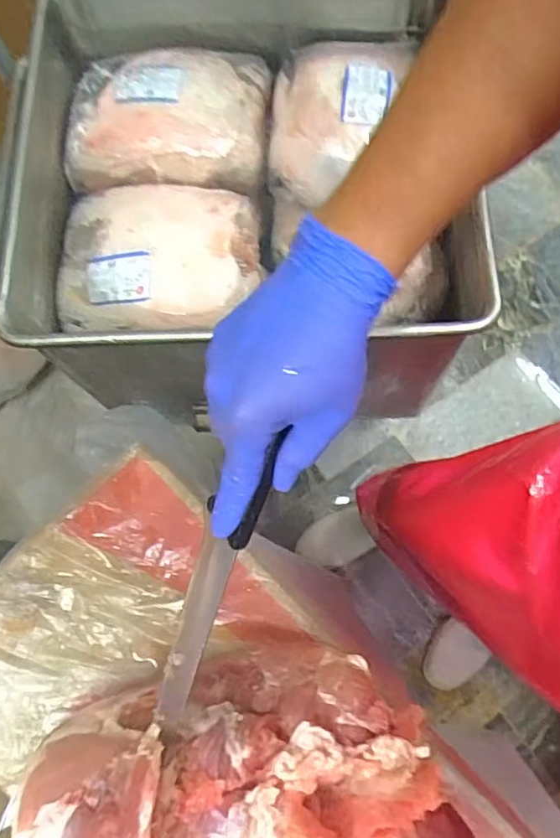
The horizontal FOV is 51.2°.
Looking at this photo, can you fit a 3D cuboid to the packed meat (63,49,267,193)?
[{"bbox_3d":[-0.181,-0.496,0.957,0.319,0.100,0.250,3,74,-1],"label":"packed meat"}]

